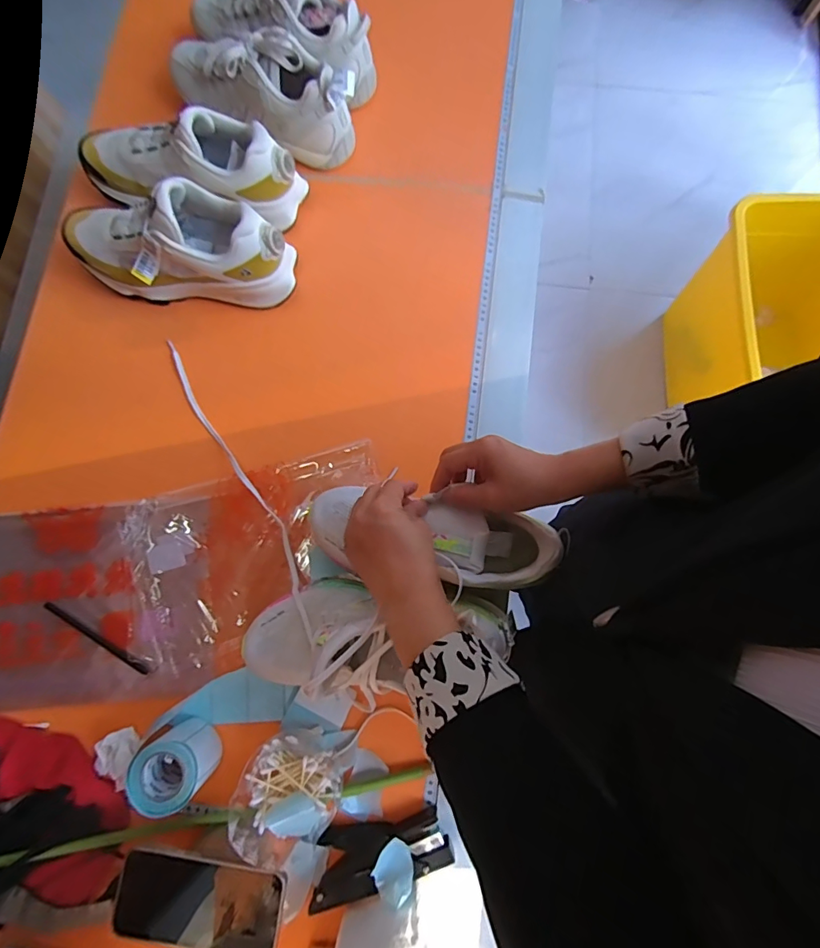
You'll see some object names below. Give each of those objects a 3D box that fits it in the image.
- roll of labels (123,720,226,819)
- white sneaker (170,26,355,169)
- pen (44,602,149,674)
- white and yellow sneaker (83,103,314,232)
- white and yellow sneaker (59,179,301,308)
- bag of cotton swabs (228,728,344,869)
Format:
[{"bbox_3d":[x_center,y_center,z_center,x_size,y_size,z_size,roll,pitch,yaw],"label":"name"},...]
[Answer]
[{"bbox_3d":[-0.240,0.299,0.470,0.066,0.064,0.065,0,79,0],"label":"roll of labels"},{"bbox_3d":[-0.198,-0.499,0.591,0.263,0.107,0.089,27,80,5],"label":"white sneaker"},{"bbox_3d":[-0.358,0.186,0.520,0.147,0.010,0.009,29,80,5],"label":"pen"},{"bbox_3d":[-0.280,-0.384,0.566,0.273,0.094,0.093,2,79,0],"label":"white and yellow sneaker"},{"bbox_3d":[-0.286,-0.277,0.550,0.275,0.110,0.093,2,79,0],"label":"white and yellow sneaker"},{"bbox_3d":[-0.124,0.322,0.462,0.105,0.060,0.099,-41,82,-7],"label":"bag of cotton swabs"}]

